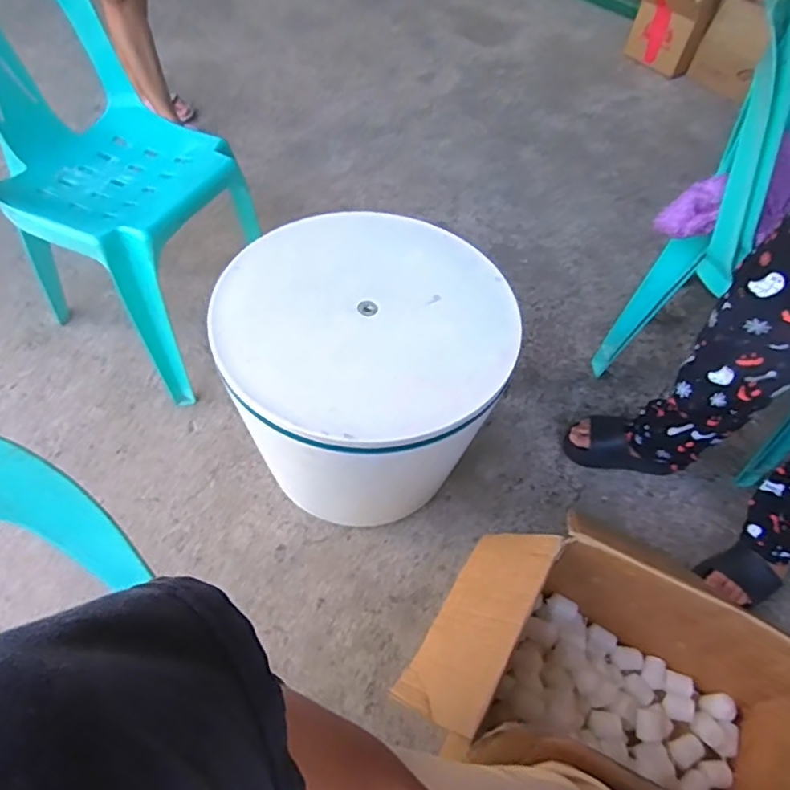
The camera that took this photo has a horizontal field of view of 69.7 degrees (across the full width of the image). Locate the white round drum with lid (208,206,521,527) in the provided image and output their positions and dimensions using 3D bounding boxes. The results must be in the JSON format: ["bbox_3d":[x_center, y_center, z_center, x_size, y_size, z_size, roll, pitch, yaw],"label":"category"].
[{"bbox_3d":[-0.054,-0.024,1.084,0.461,0.426,0.497,3,54,-4],"label":"white round drum with lid"}]

